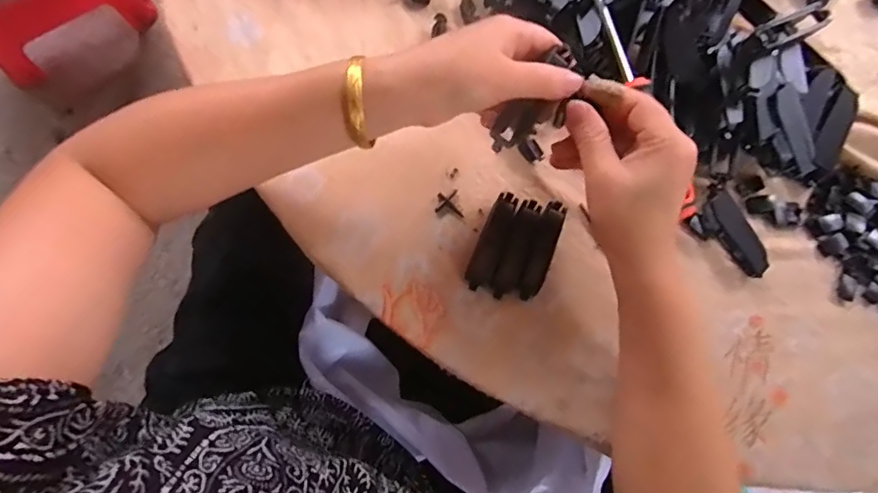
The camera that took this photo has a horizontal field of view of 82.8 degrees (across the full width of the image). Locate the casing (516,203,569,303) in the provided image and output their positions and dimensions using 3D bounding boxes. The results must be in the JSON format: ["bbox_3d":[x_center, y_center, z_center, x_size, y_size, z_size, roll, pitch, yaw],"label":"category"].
[{"bbox_3d":[0.076,0.002,0.369,0.020,0.013,0.075,22,78,3],"label":"casing"}]

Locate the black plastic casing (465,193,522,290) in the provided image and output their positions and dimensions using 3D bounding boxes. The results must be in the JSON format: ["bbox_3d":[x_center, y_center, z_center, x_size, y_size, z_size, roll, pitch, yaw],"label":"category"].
[{"bbox_3d":[0.039,-0.005,0.370,0.016,0.012,0.076,23,78,3],"label":"black plastic casing"}]

